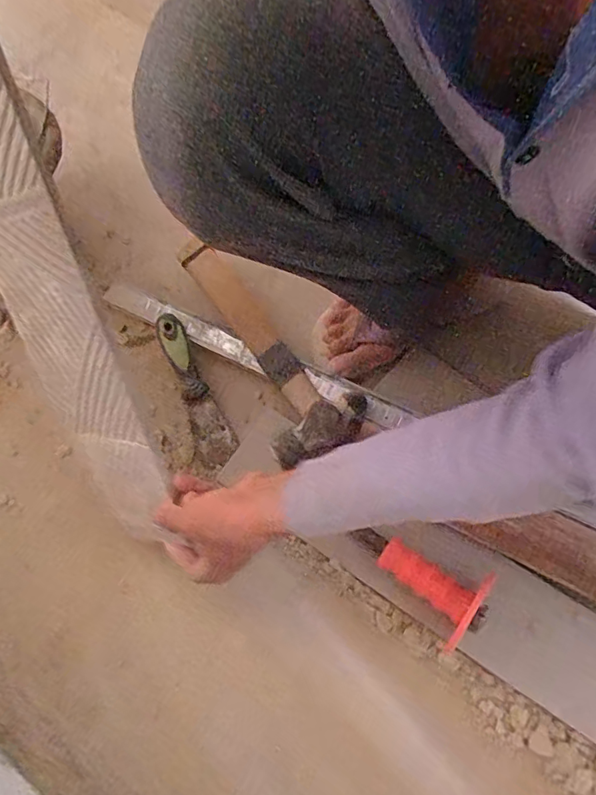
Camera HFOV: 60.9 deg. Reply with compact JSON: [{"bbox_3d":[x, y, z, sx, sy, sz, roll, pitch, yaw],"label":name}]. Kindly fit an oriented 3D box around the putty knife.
[{"bbox_3d":[-0.118,-0.011,0.574,0.040,0.015,0.181,-22,85,-11],"label":"putty knife"}]

